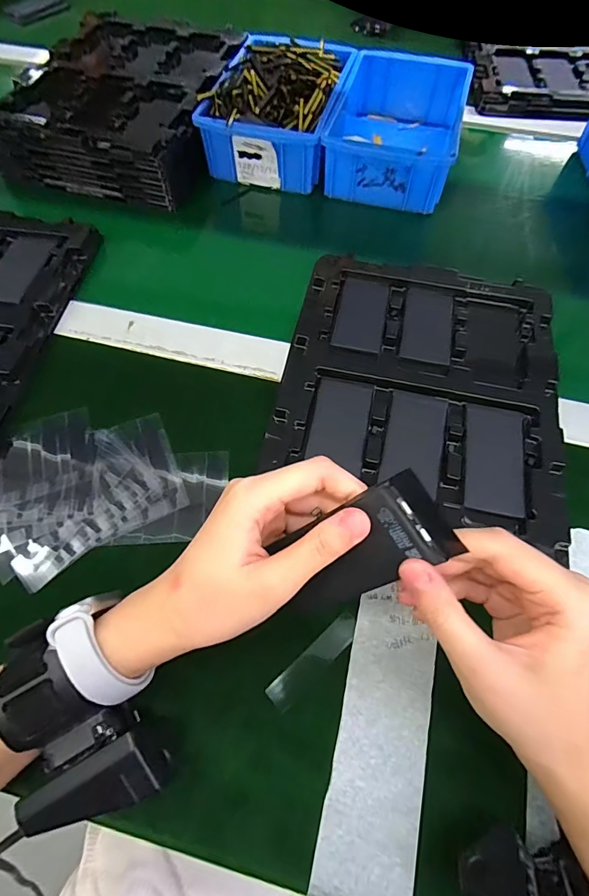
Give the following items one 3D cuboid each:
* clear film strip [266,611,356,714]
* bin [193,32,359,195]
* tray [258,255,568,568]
[{"bbox_3d":[0.013,0.132,0.263,0.068,0.004,0.016,-40,71,-18],"label":"clear film strip"},{"bbox_3d":[-0.015,-0.397,0.494,0.138,0.079,0.199,15,65,6],"label":"bin"},{"bbox_3d":[0.105,-0.066,0.354,0.218,0.009,0.250,12,65,5],"label":"tray"}]

